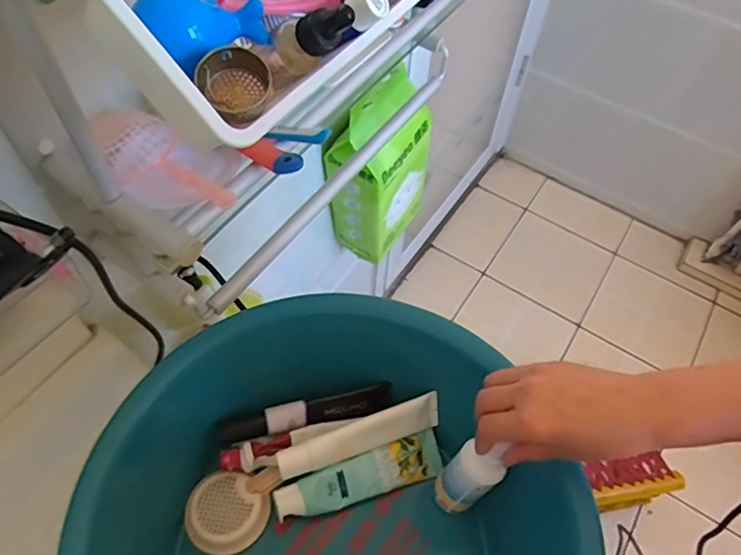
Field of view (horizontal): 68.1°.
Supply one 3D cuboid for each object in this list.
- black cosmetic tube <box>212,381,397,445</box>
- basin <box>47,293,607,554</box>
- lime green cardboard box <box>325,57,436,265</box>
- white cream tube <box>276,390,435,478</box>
[{"bbox_3d":[-0.060,0.130,0.528,0.168,0.030,0.025,-14,59,-12],"label":"black cosmetic tube"},{"bbox_3d":[-0.025,0.204,0.443,0.351,0.148,0.360,1,57,-2],"label":"basin"},{"bbox_3d":[0.011,-0.177,0.907,0.113,0.337,0.169,30,60,16],"label":"lime green cardboard box"},{"bbox_3d":[-0.008,0.150,0.515,0.157,0.035,0.025,-19,60,-15],"label":"white cream tube"}]

